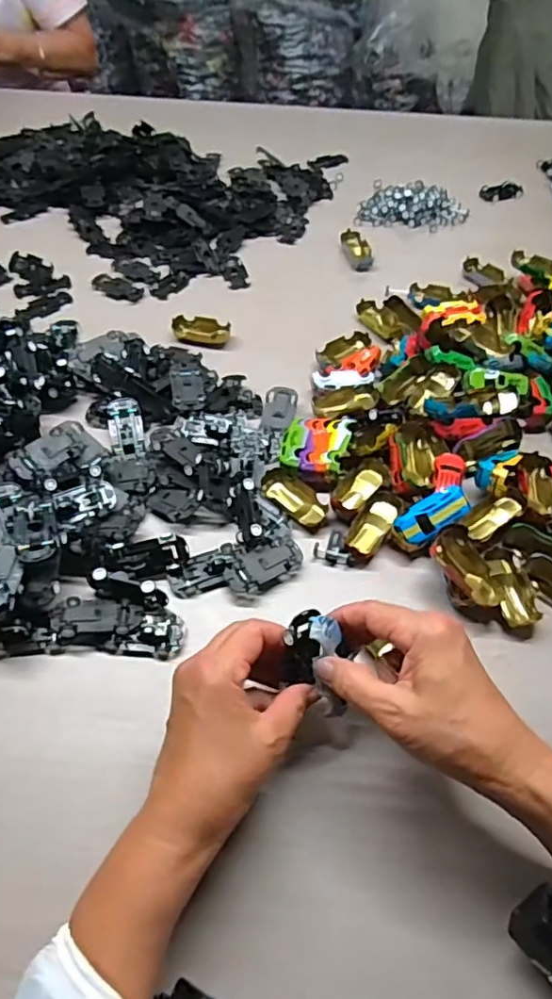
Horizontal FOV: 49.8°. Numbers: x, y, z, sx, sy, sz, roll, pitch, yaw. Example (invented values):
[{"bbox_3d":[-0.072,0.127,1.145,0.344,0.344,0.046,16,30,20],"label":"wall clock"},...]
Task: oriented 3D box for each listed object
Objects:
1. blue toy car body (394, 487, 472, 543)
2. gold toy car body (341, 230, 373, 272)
[{"bbox_3d":[0.129,0.013,0.491,0.062,0.011,0.028,-31,59,1],"label":"blue toy car body"},{"bbox_3d":[0.104,-0.320,0.762,0.031,0.013,0.059,-13,69,-10],"label":"gold toy car body"}]

